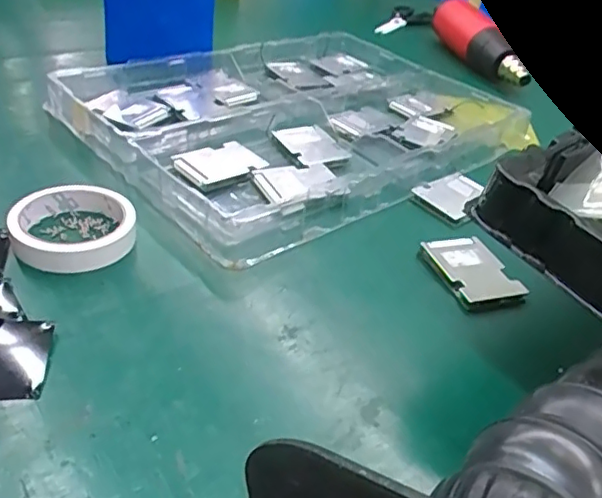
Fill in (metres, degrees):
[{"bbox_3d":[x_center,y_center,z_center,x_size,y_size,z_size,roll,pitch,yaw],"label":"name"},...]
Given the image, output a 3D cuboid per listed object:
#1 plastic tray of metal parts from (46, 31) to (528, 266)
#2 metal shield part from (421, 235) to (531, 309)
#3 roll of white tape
[{"bbox_3d":[0.009,-0.166,0.692,0.489,0.047,0.344,-27,48,-38],"label":"plastic tray of metal parts"},{"bbox_3d":[0.144,0.016,0.493,0.059,0.007,0.078,-9,39,-21],"label":"metal shield part"},{"bbox_3d":[-0.179,-0.017,0.464,0.089,0.030,0.086,5,36,-3],"label":"roll of white tape"}]

